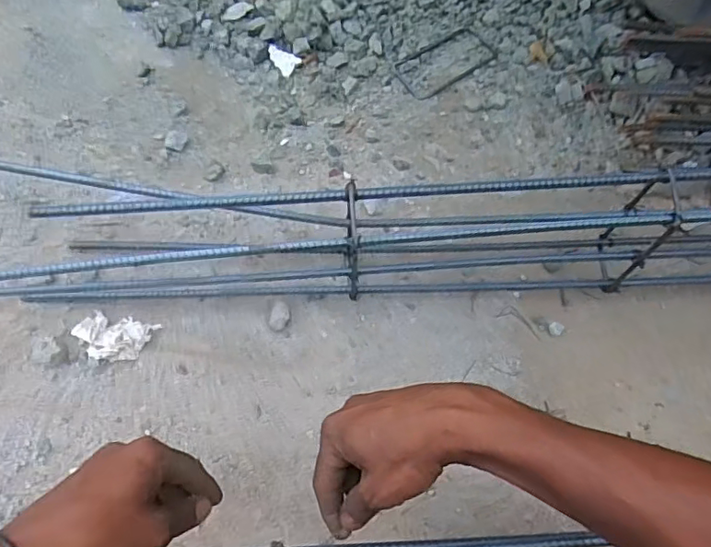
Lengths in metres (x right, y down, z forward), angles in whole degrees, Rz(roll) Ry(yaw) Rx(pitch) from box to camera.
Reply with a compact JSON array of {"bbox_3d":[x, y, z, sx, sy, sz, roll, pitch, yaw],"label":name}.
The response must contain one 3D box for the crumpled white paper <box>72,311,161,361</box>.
[{"bbox_3d":[-0.242,0.064,0.559,0.072,0.014,0.046,8,64,0],"label":"crumpled white paper"}]

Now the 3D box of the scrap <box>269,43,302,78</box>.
[{"bbox_3d":[-0.098,-0.287,0.747,0.049,0.005,0.035,38,70,8],"label":"scrap"}]

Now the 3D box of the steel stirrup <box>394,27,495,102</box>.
[{"bbox_3d":[0.123,-0.293,0.774,0.152,0.011,0.073,-34,71,-18],"label":"steel stirrup"}]

